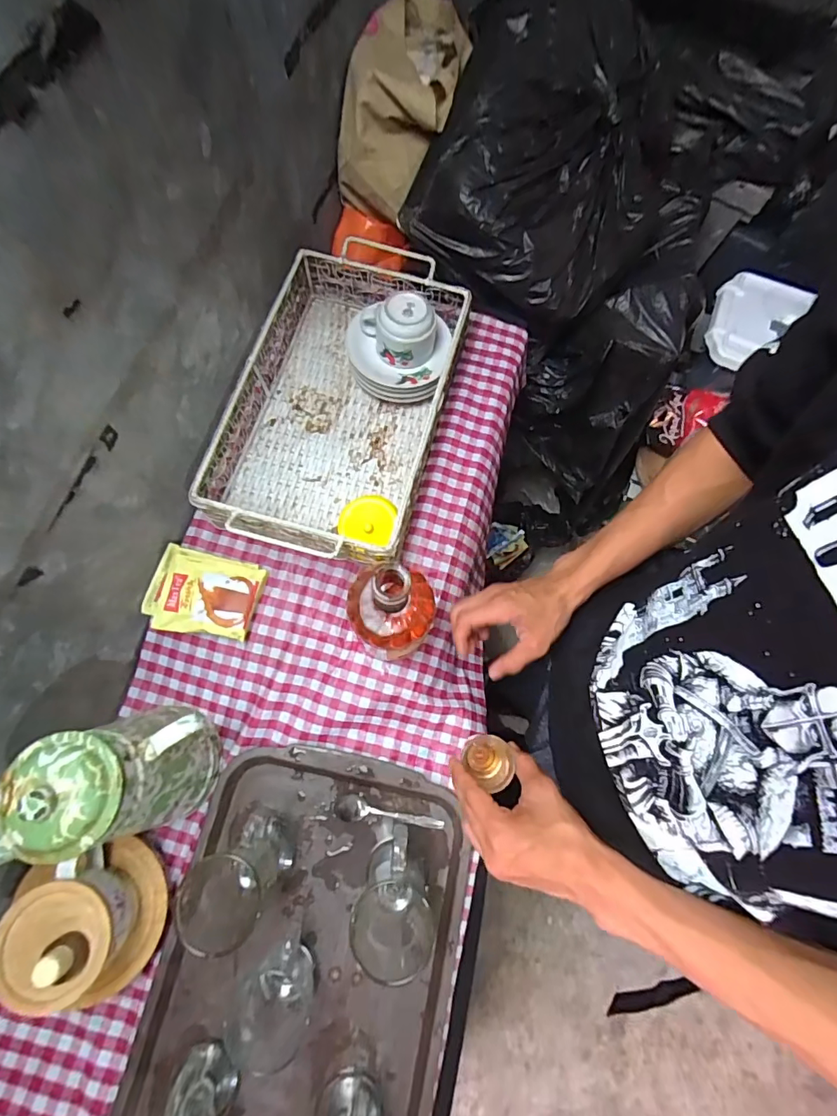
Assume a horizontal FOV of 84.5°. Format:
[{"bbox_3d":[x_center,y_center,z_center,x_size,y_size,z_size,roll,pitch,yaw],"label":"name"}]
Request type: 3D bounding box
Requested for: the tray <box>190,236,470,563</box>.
[{"bbox_3d":[-0.102,-0.211,0.631,0.260,0.104,0.439,16,73,2],"label":"tray"}]

